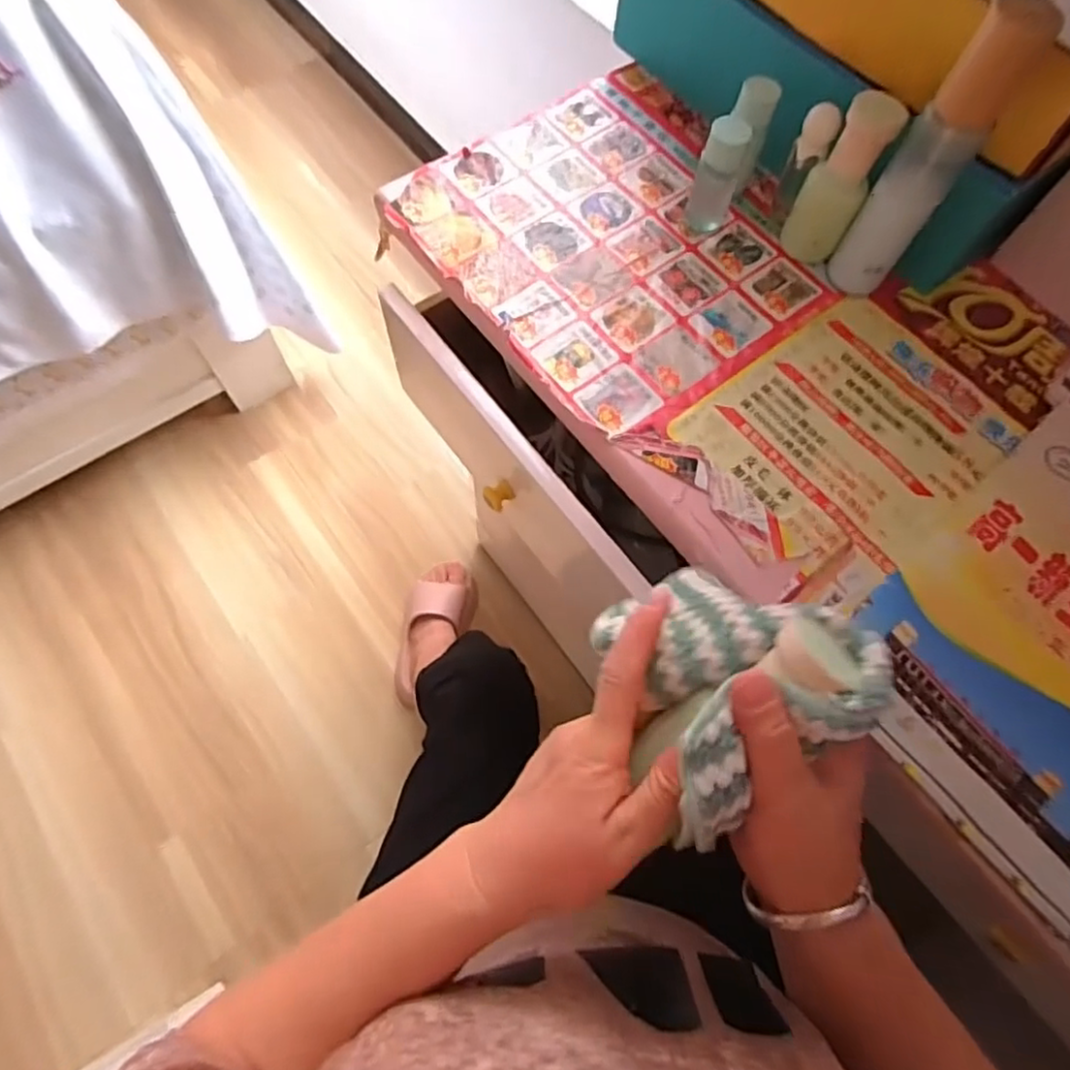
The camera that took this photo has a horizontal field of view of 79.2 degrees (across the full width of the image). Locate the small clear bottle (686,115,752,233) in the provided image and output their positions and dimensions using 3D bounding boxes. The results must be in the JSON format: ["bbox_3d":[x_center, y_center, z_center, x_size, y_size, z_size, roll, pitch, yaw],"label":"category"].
[{"bbox_3d":[0.127,-0.251,0.457,0.027,0.079,0.022,17,68,5],"label":"small clear bottle"}]

